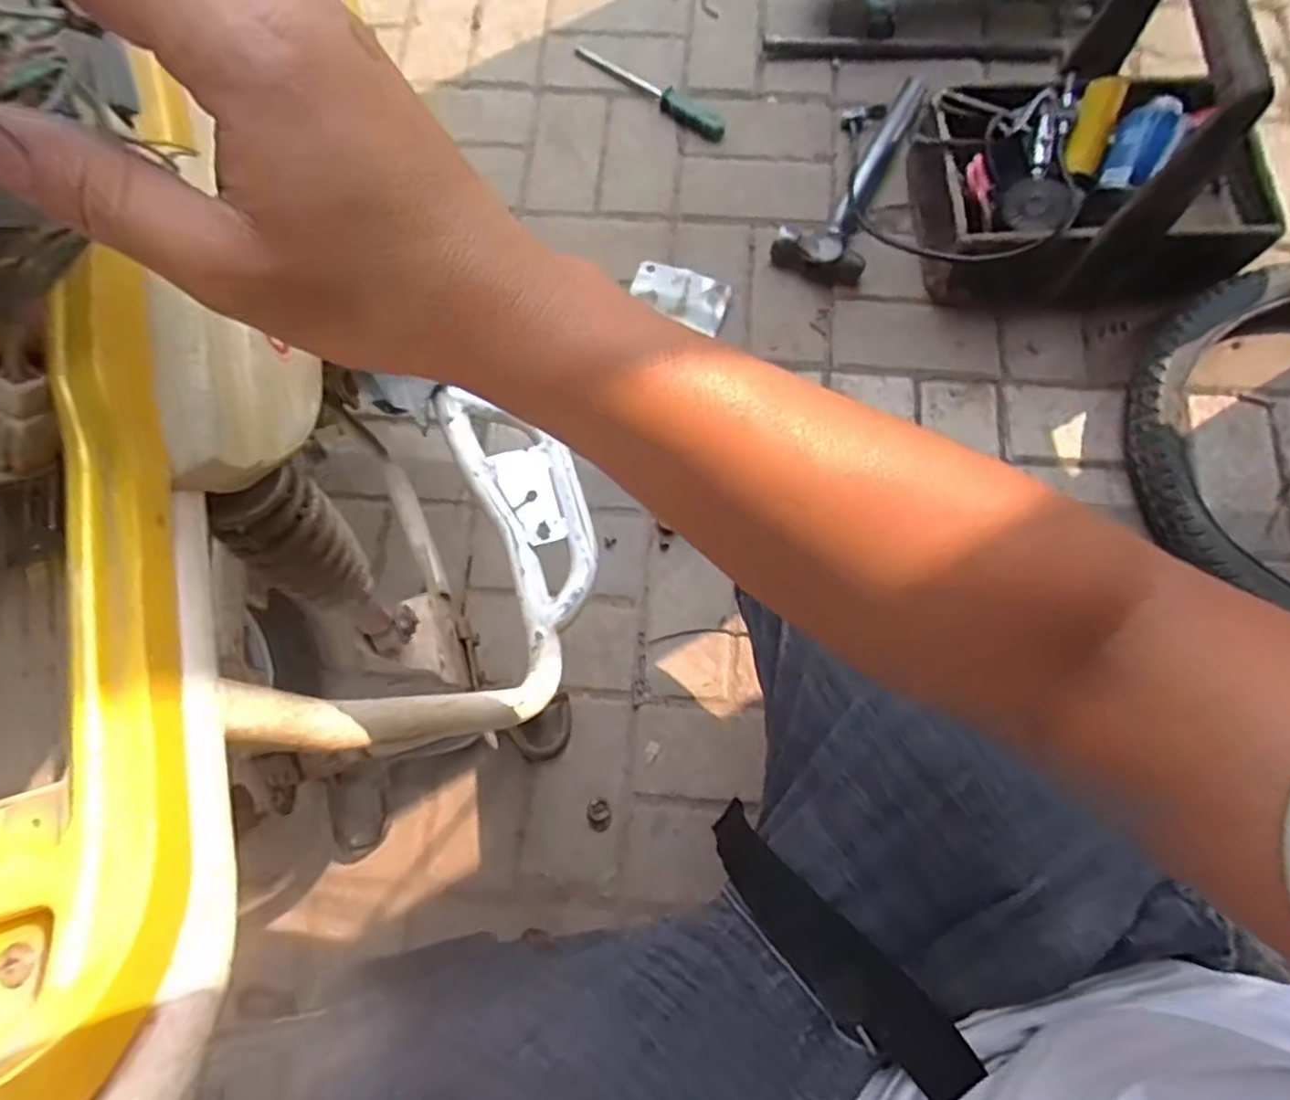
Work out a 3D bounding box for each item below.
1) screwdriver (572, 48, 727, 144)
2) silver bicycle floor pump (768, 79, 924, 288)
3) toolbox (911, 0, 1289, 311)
[{"bbox_3d":[0.005,-0.612,0.933,0.244,0.025,0.032,36,77,10],"label":"screwdriver"},{"bbox_3d":[0.262,-0.470,0.880,0.109,0.051,0.305,23,75,7],"label":"silver bicycle floor pump"},{"bbox_3d":[0.498,-0.437,0.745,0.347,0.290,0.252,-4,74,0],"label":"toolbox"}]

